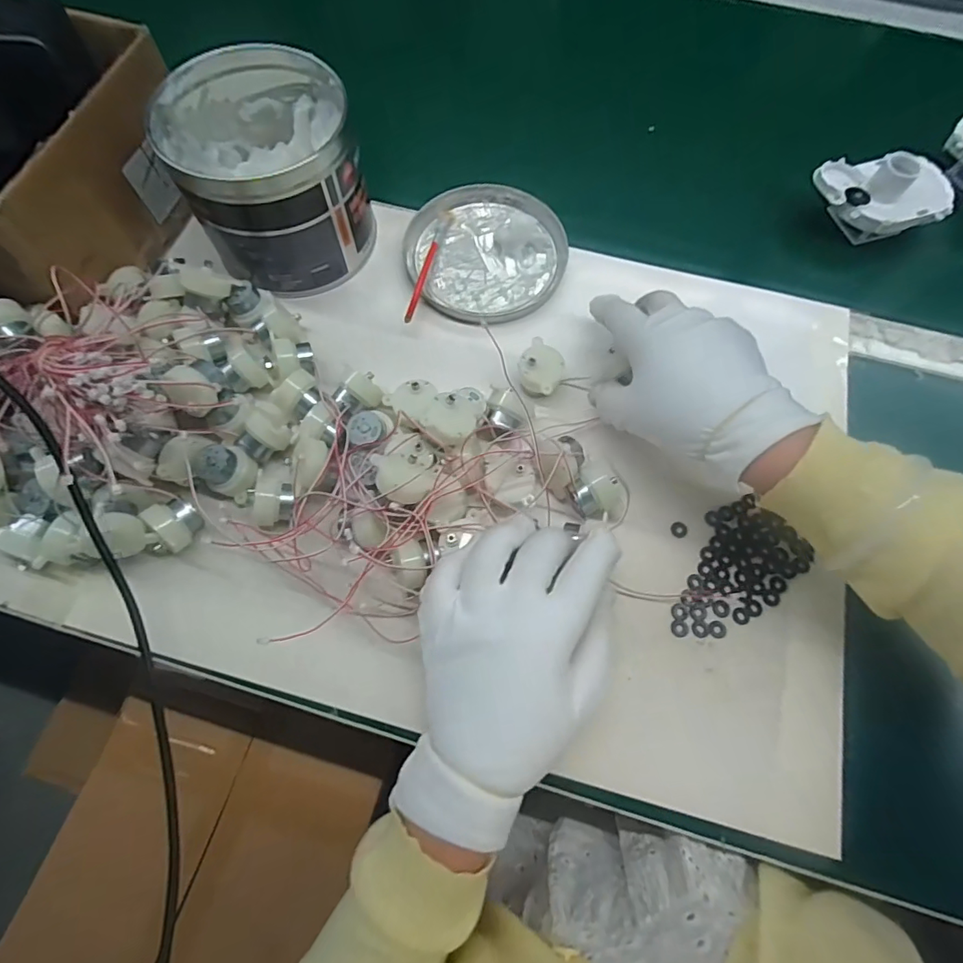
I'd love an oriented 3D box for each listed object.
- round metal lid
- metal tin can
[{"bbox_3d":[0.003,-0.192,0.413,0.127,0.018,0.128,0,69,-1],"label":"round metal lid"},{"bbox_3d":[-0.155,-0.229,0.375,0.126,0.109,0.131,0,69,-1],"label":"metal tin can"}]

